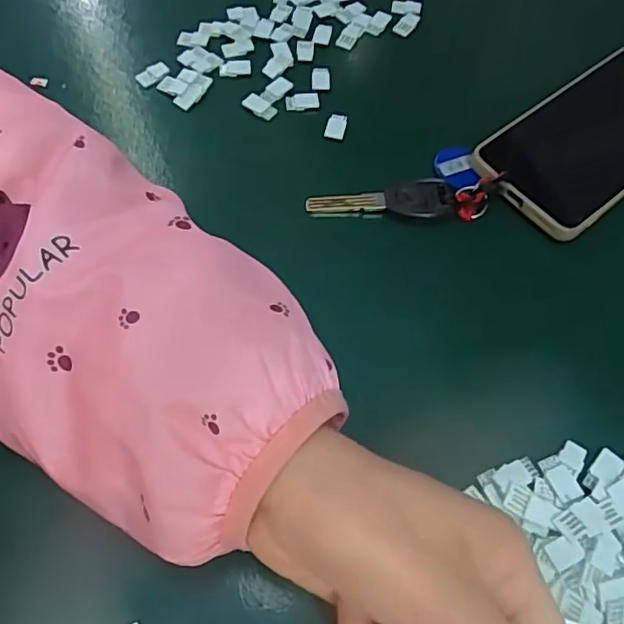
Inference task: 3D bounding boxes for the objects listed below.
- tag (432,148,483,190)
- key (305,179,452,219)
[{"bbox_3d":[0.087,-0.087,0.351,0.023,0.007,0.027,-19,77,-10],"label":"tag"},{"bbox_3d":[0.039,-0.064,0.333,0.081,0.007,0.024,-4,62,-5],"label":"key"}]

